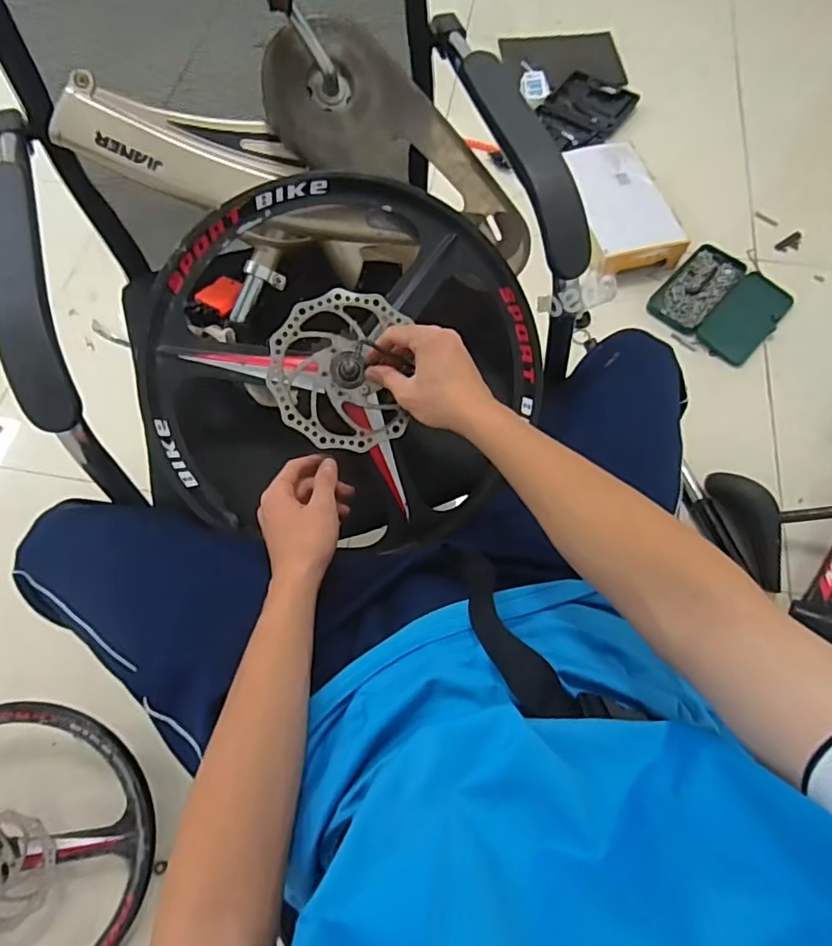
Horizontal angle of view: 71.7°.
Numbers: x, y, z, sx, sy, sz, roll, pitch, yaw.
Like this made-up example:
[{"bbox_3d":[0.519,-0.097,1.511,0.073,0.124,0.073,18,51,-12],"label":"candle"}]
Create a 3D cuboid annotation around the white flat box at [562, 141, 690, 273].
[{"bbox_3d":[0.459,-0.627,1.349,0.206,0.077,0.363,-13,66,-6],"label":"white flat box"}]

